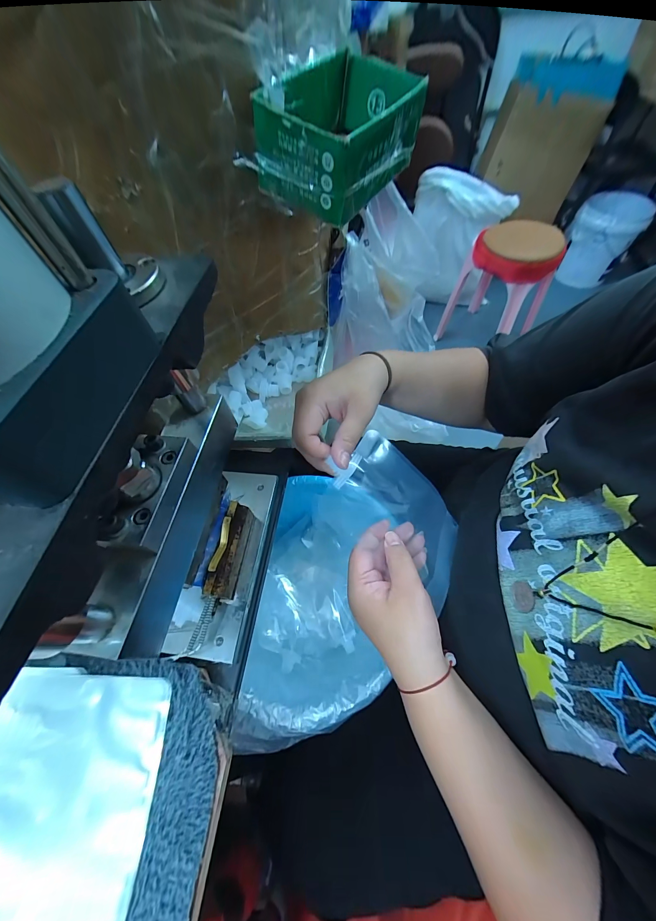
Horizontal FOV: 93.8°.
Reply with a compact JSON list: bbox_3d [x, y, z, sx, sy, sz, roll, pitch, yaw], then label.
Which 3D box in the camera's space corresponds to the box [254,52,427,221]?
[{"bbox_3d":[0.017,-0.305,0.288,0.101,0.067,0.165,29,66,20],"label":"box"}]

